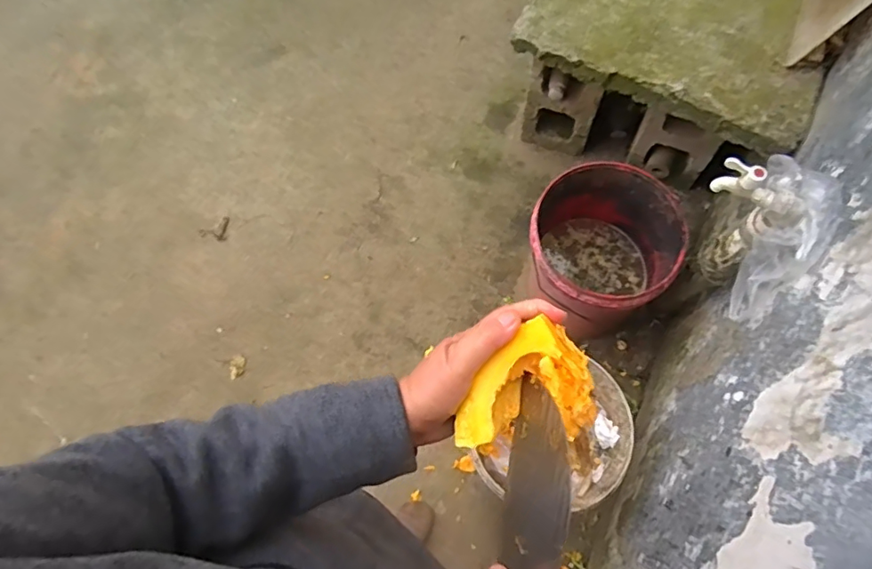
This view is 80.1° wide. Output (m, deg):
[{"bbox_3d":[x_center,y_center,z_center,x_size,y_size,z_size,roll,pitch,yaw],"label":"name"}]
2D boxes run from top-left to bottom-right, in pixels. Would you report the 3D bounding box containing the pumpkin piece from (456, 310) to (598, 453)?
[{"bbox_3d":[0.064,0.076,0.388,0.099,0.052,0.079,-4,71,-1],"label":"pumpkin piece"}]

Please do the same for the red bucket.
[{"bbox_3d":[0.357,-0.062,1.203,0.294,0.348,0.315,0,71,0],"label":"red bucket"}]

